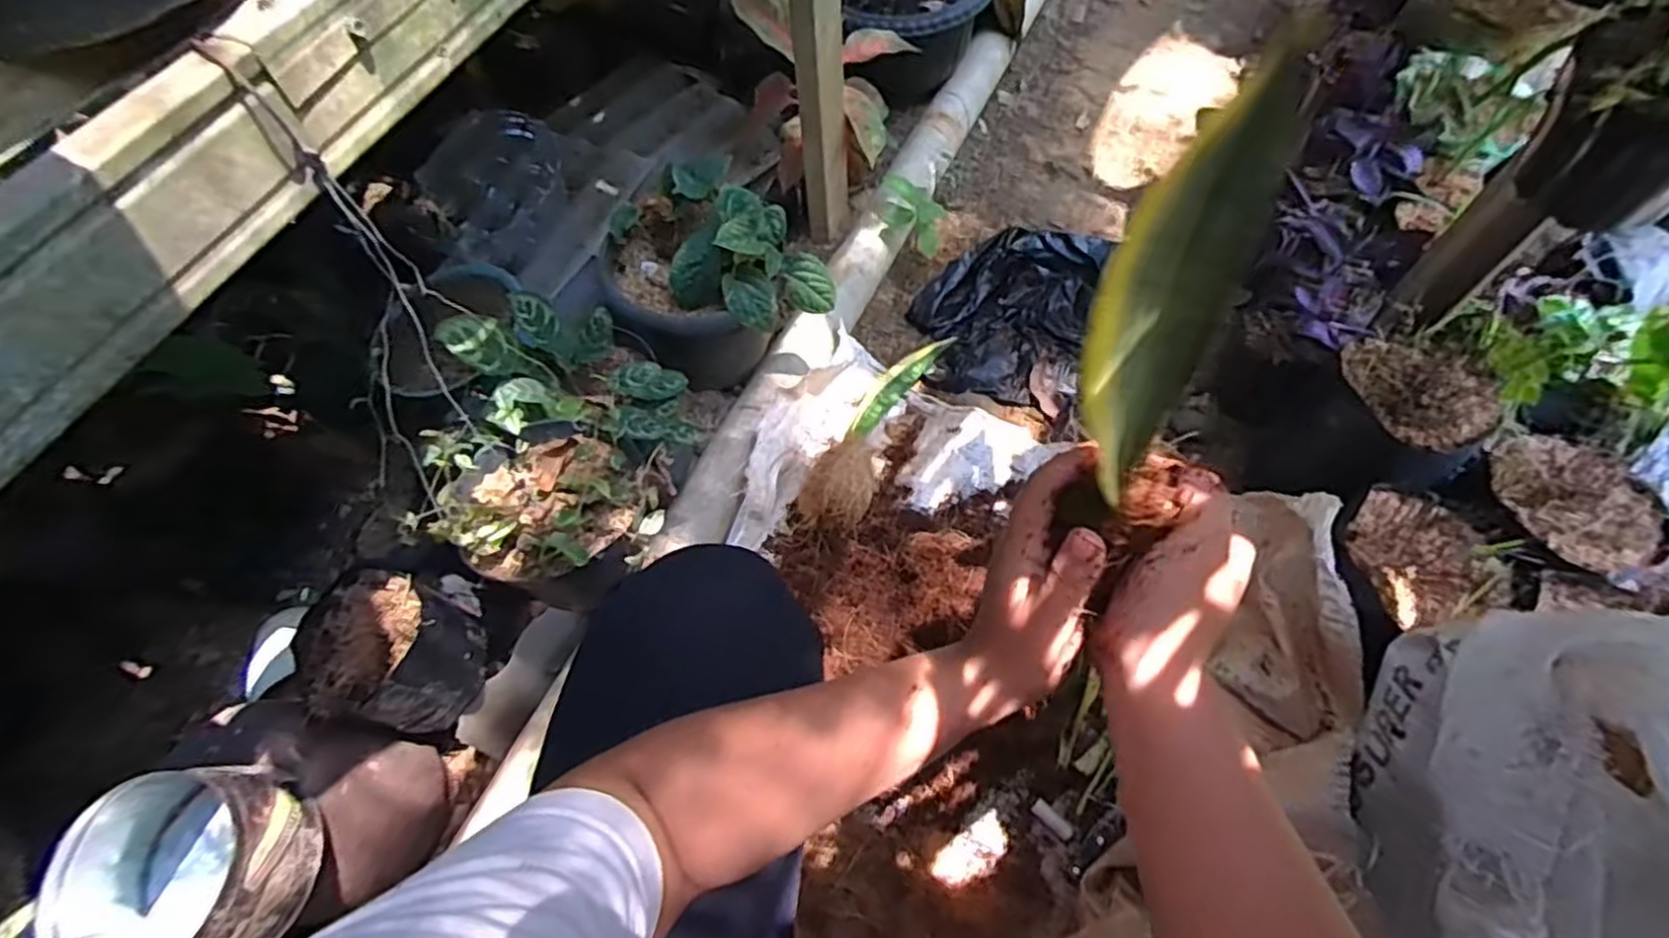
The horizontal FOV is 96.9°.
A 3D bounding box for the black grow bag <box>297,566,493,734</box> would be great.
[{"bbox_3d":[-0.428,0.175,0.718,0.139,0.115,0.134,32,68,20],"label":"black grow bag"}]

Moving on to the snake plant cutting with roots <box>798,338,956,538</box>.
[{"bbox_3d":[0.060,-0.073,1.057,0.099,0.071,0.389,21,51,15],"label":"snake plant cutting with roots"}]

